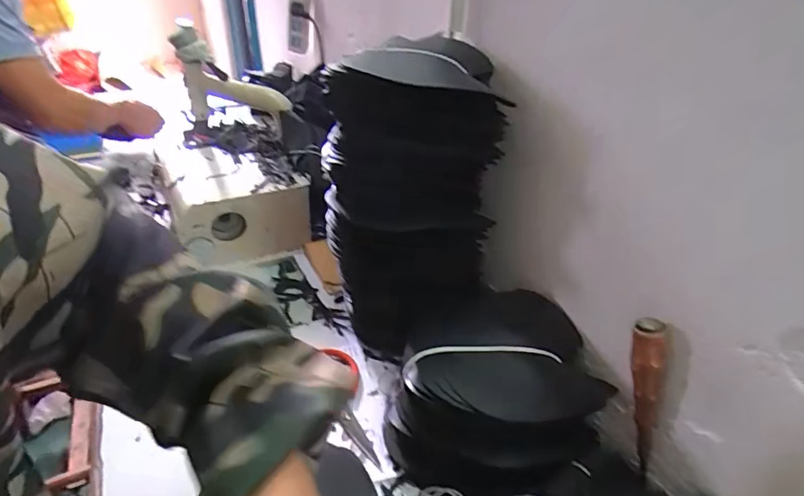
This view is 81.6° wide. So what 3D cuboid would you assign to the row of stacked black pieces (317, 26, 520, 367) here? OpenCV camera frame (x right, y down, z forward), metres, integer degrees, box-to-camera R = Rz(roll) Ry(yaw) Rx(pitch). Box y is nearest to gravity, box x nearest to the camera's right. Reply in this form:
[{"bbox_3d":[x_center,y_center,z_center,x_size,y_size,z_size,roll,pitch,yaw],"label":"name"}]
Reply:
[{"bbox_3d":[0.008,-0.046,0.637,0.208,0.395,0.151,-1,35,-4],"label":"row of stacked black pieces"}]

